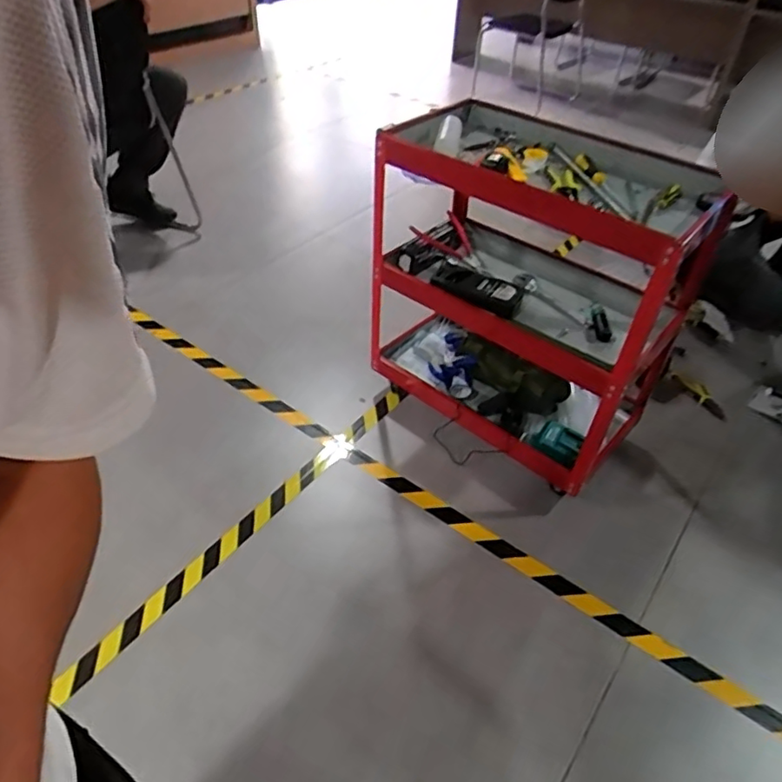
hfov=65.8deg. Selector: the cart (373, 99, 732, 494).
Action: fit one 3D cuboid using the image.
[{"bbox_3d":[0.285,-0.241,1.432,0.719,0.635,0.365,34,51,29],"label":"cart"}]

